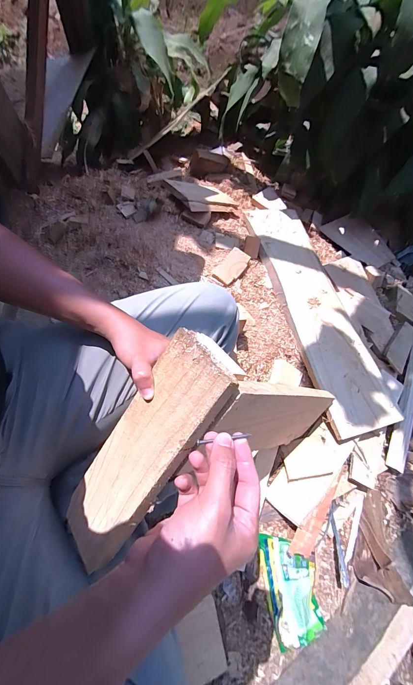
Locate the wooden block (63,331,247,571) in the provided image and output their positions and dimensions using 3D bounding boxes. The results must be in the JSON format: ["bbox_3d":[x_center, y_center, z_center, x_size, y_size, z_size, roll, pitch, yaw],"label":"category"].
[{"bbox_3d":[-0.080,0.133,0.338,0.095,0.033,0.323,38,107,12],"label":"wooden block"}]

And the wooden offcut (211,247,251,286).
[{"bbox_3d":[0.066,-0.194,0.756,0.057,0.023,0.111,34,71,10],"label":"wooden offcut"}]

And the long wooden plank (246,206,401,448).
[{"bbox_3d":[0.280,-0.101,0.752,0.169,0.028,0.653,-13,70,-7],"label":"long wooden plank"}]

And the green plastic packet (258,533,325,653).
[{"bbox_3d":[0.162,0.470,0.554,0.109,0.031,0.165,-2,69,-3],"label":"green plastic packet"}]

